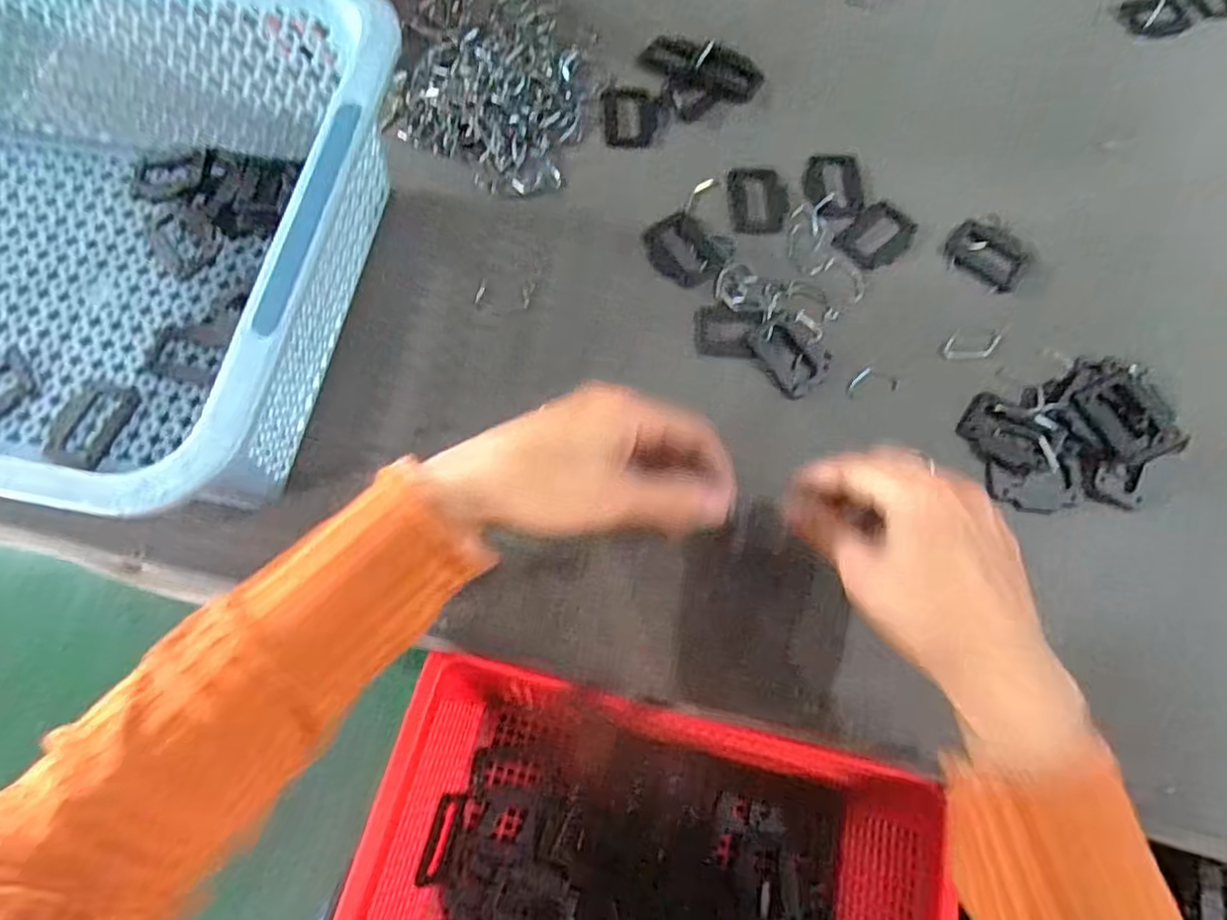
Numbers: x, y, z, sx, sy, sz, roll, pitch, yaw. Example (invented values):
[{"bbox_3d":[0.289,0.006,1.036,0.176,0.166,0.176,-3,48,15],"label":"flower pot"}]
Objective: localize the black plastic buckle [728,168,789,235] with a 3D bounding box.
[{"bbox_3d":[0.098,-0.176,0.439,0.039,0.004,0.054,-4,70,-1],"label":"black plastic buckle"}]

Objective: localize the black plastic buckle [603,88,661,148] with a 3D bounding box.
[{"bbox_3d":[0.013,-0.243,0.465,0.039,0.004,0.053,-3,70,-1],"label":"black plastic buckle"}]

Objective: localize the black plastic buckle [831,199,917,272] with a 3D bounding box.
[{"bbox_3d":[0.174,-0.148,0.431,0.053,0.004,0.037,-43,75,-14],"label":"black plastic buckle"}]

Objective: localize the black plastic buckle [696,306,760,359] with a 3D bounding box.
[{"bbox_3d":[0.070,-0.080,0.406,0.038,0.004,0.033,4,70,2],"label":"black plastic buckle"}]

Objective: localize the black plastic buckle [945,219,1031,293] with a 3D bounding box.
[{"bbox_3d":[0.243,-0.135,0.424,0.050,0.004,0.043,38,74,13],"label":"black plastic buckle"}]

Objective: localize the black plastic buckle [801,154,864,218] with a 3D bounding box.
[{"bbox_3d":[0.150,-0.187,0.444,0.038,0.004,0.053,-1,70,0],"label":"black plastic buckle"}]

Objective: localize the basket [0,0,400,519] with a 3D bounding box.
[{"bbox_3d":[-0.327,-0.127,0.355,0.382,0.112,0.277,11,70,4],"label":"basket"}]

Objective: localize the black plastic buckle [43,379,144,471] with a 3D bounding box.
[{"bbox_3d":[-0.301,-0.021,0.376,0.041,0.005,0.053,15,70,5],"label":"black plastic buckle"}]

